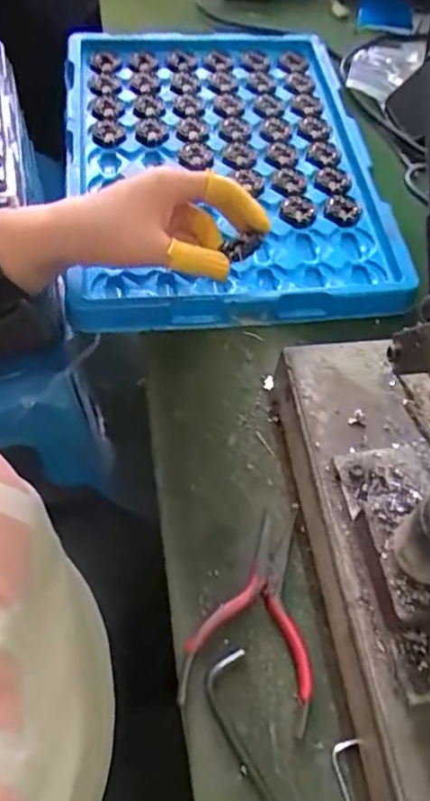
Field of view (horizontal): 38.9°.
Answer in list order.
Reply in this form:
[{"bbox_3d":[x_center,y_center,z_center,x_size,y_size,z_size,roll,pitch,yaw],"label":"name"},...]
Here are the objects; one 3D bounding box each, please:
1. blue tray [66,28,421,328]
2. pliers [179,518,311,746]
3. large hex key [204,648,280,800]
[{"bbox_3d":[0.001,-0.241,0.578,0.272,0.027,0.425,-3,58,-6],"label":"blue tray"},{"bbox_3d":[0.026,0.119,0.352,0.070,0.013,0.116,12,57,4],"label":"pliers"},{"bbox_3d":[0.024,0.195,0.309,0.027,0.009,0.127,-16,60,-14],"label":"large hex key"}]

